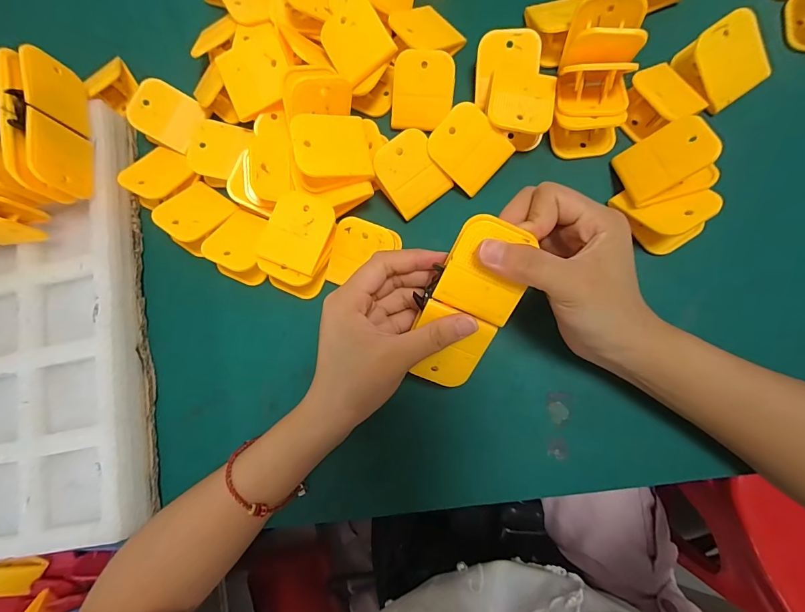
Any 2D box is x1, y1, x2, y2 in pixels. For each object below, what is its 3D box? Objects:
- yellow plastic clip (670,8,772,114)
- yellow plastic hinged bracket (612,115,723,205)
[{"bbox_3d":[0.235,-0.178,0.275,0.047,0.026,0.053,-36,79,2],"label":"yellow plastic clip"},{"bbox_3d":[0.188,-0.097,0.267,0.052,0.031,0.052,-27,54,35],"label":"yellow plastic hinged bracket"}]

